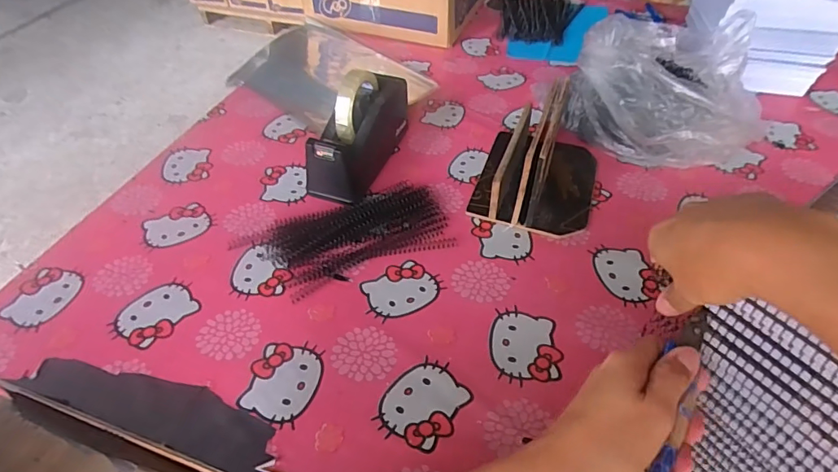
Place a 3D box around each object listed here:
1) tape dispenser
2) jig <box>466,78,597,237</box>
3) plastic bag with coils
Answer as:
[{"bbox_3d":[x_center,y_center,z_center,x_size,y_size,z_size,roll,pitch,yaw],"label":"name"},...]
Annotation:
[{"bbox_3d":[-0.083,-0.153,0.672,0.076,0.124,0.205,16,48,16],"label":"tape dispenser"},{"bbox_3d":[0.163,-0.110,0.633,0.152,0.119,0.179,13,47,14],"label":"jig"},{"bbox_3d":[0.383,-0.232,0.717,0.251,0.164,0.251,-33,54,-28],"label":"plastic bag with coils"}]

